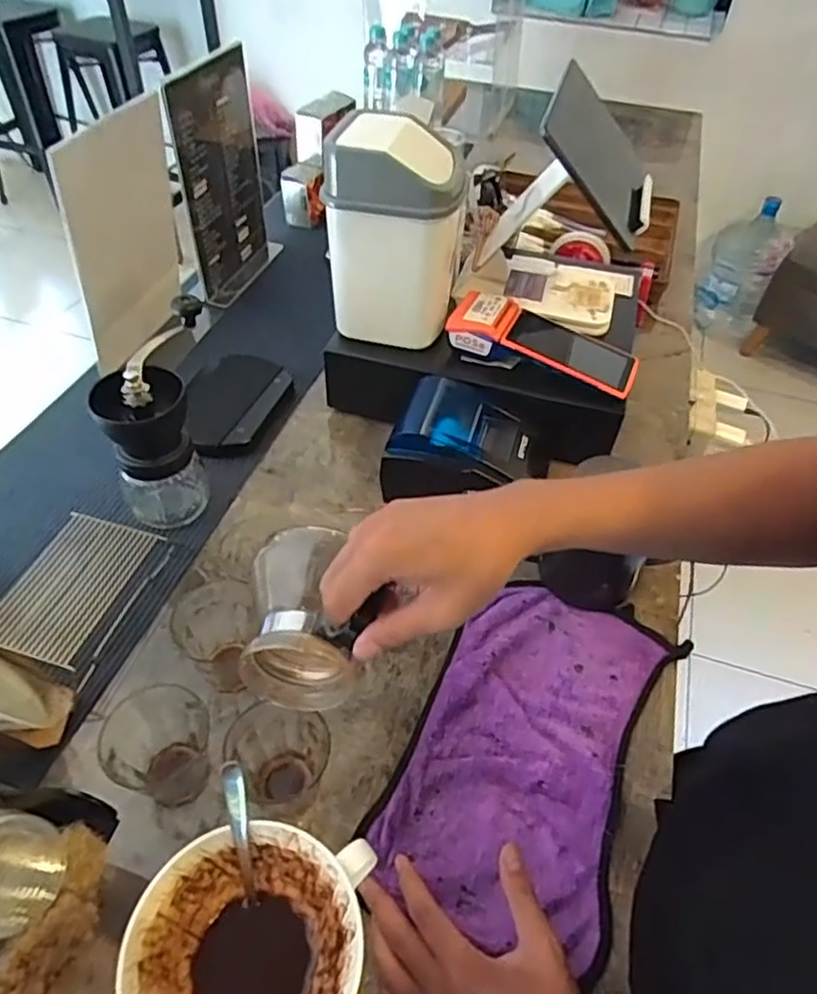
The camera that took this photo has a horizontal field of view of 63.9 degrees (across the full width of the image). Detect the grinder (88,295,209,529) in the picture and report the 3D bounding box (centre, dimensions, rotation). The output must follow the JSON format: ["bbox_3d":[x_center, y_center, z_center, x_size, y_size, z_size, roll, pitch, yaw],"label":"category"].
[{"bbox_3d":[-0.261,-0.084,0.700,0.072,0.190,0.156,4,48,-1],"label":"grinder"}]

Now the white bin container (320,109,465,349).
[{"bbox_3d":[-0.016,-0.296,0.743,0.141,0.205,0.125,4,48,-1],"label":"white bin container"}]

